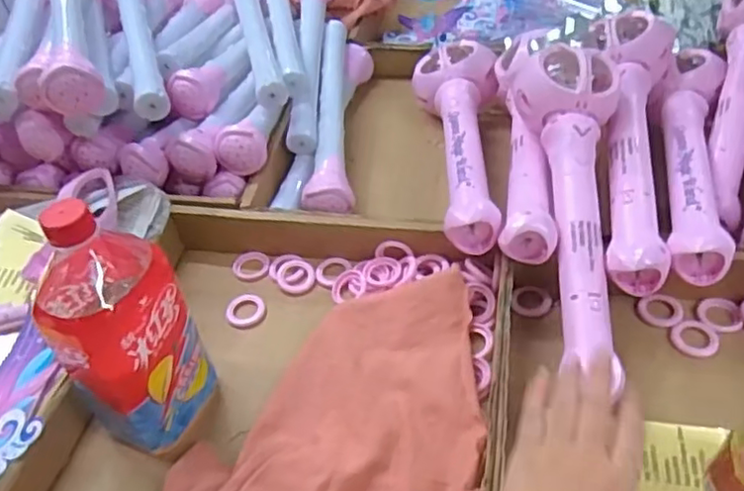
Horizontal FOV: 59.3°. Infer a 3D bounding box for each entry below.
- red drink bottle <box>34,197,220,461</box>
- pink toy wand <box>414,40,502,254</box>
[{"bbox_3d":[-0.188,0.062,0.488,0.091,0.216,0.095,33,58,32],"label":"red drink bottle"},{"bbox_3d":[0.091,-0.109,0.708,0.097,0.078,0.331,-1,46,7],"label":"pink toy wand"}]

